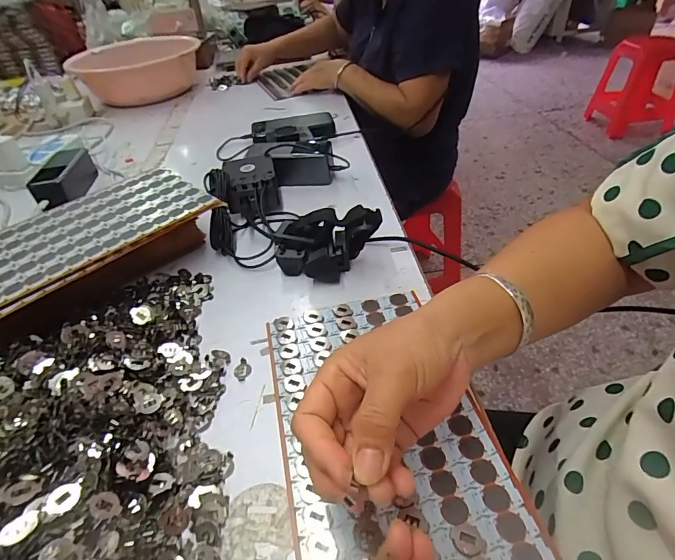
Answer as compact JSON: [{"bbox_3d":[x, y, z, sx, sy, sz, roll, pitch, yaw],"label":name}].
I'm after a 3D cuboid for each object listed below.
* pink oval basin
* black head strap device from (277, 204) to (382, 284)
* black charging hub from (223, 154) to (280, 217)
[{"bbox_3d":[-0.558,-0.593,1.138,0.325,0.104,0.334,-12,41,-8],"label":"pink oval basin"},{"bbox_3d":[-0.012,-0.038,0.450,0.118,0.070,0.060,2,41,8],"label":"black head strap device"},{"bbox_3d":[-0.119,-0.128,0.564,0.069,0.059,0.092,-12,41,-8],"label":"black charging hub"}]

